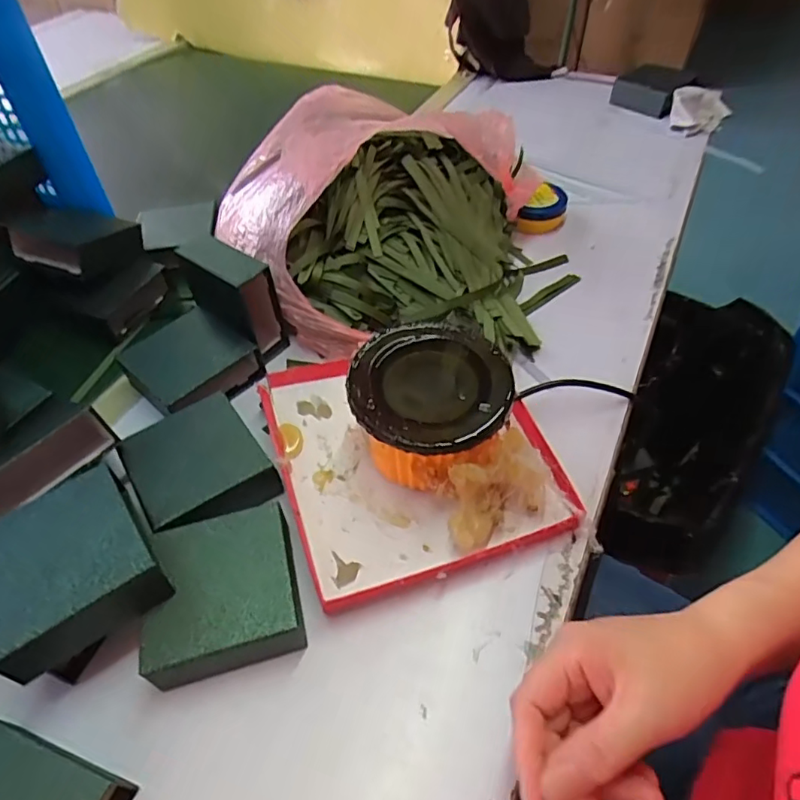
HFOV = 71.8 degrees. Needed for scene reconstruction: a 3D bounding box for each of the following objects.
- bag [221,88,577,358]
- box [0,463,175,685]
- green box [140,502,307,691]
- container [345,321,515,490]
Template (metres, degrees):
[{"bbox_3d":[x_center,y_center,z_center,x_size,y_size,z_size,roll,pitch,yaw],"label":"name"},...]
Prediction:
[{"bbox_3d":[-0.009,-0.217,0.599,0.360,0.132,0.392,-3,49,-1],"label":"bag"},{"bbox_3d":[-0.199,0.100,0.331,0.092,0.041,0.097,-30,54,-22],"label":"box"},{"bbox_3d":[-0.113,0.121,0.355,0.091,0.030,0.090,-13,50,-9],"label":"green box"},{"bbox_3d":[0.022,0.007,0.410,0.112,0.071,0.113,-1,49,1],"label":"container"}]

